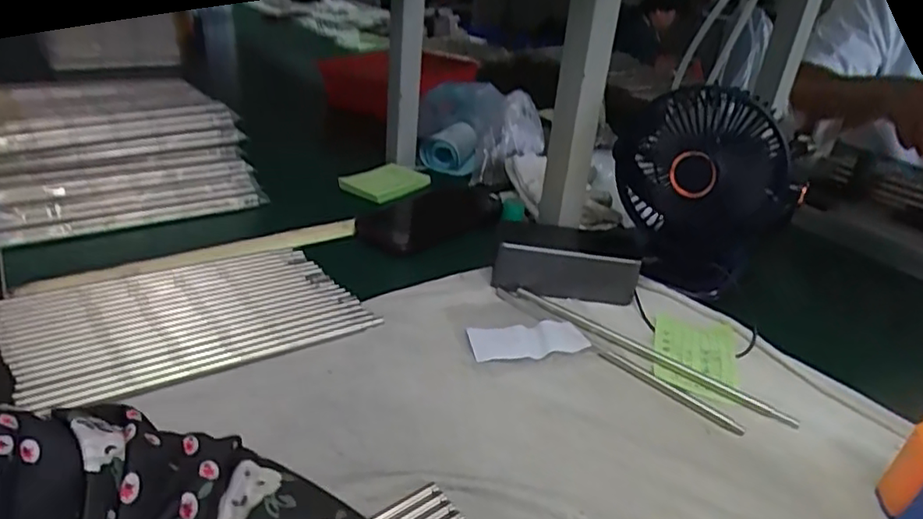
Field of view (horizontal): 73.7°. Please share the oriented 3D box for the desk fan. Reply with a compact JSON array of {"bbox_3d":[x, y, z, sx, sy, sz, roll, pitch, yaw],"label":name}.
[{"bbox_3d":[0.217,-0.066,0.572,0.145,0.178,0.078,13,29,13],"label":"desk fan"}]

